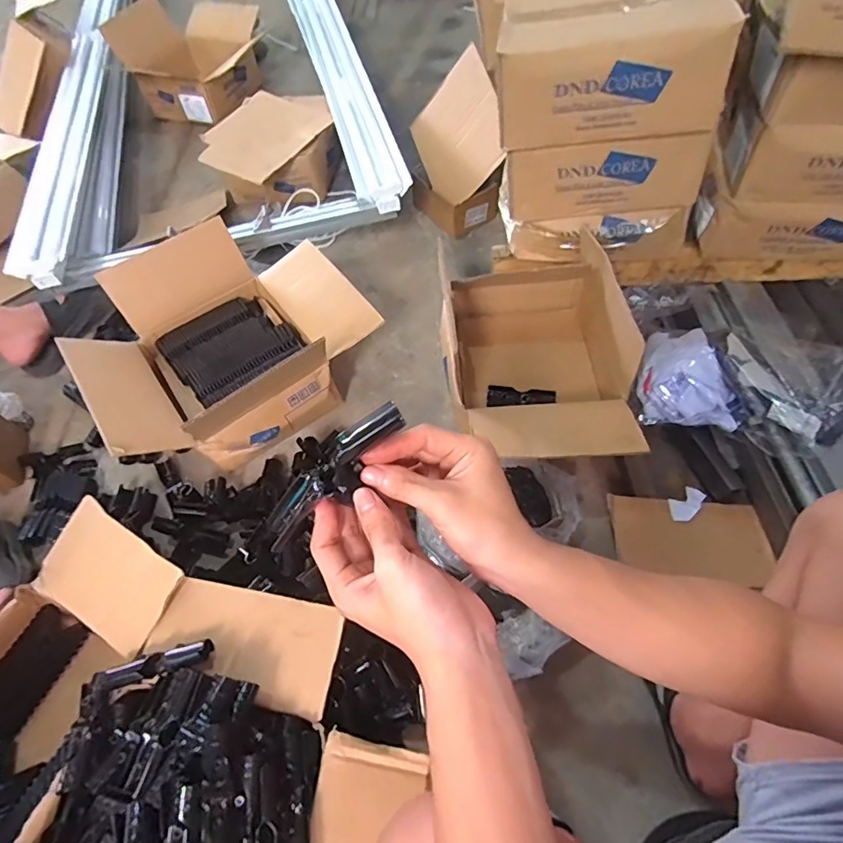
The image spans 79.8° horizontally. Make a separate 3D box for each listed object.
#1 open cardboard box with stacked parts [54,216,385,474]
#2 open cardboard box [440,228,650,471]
[{"bbox_3d":[-0.370,-0.146,1.002,0.503,0.226,0.429,-33,61,-16],"label":"open cardboard box with stacked parts"},{"bbox_3d":[0.212,-0.110,0.914,0.281,0.227,0.446,-2,57,3],"label":"open cardboard box"}]

